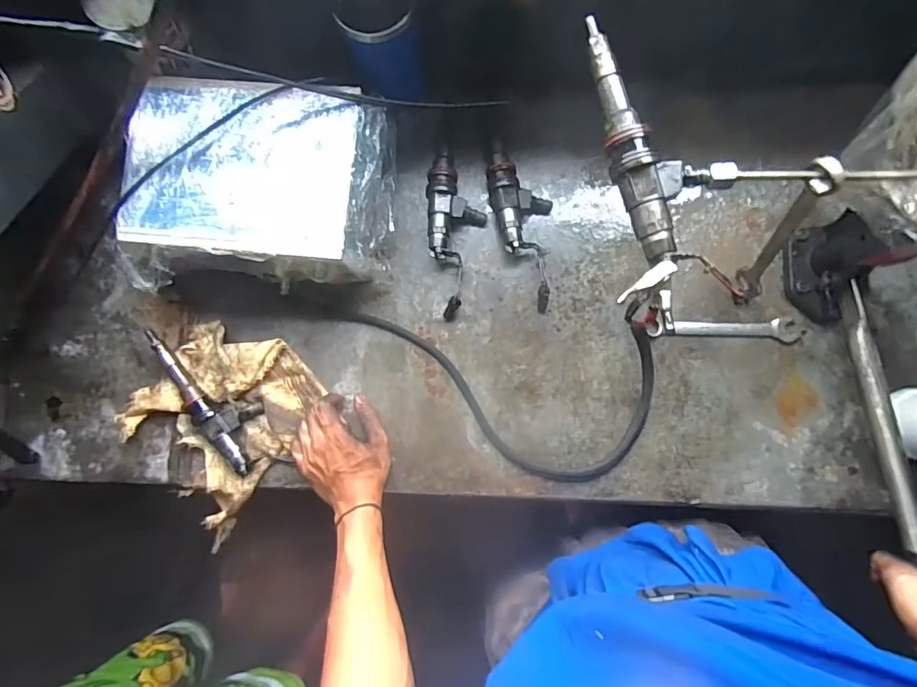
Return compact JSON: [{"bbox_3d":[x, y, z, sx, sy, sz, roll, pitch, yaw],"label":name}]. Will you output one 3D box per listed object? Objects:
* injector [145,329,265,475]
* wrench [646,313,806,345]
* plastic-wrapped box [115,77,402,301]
[{"bbox_3d":[-0.310,0.060,0.619,0.065,0.032,0.208,-41,84,-1],"label":"injector"},{"bbox_3d":[0.322,-0.018,0.603,0.186,0.010,0.027,3,85,3],"label":"wrench"},{"bbox_3d":[-0.228,-0.172,0.589,0.286,0.123,0.214,1,84,3],"label":"plastic-wrapped box"}]

